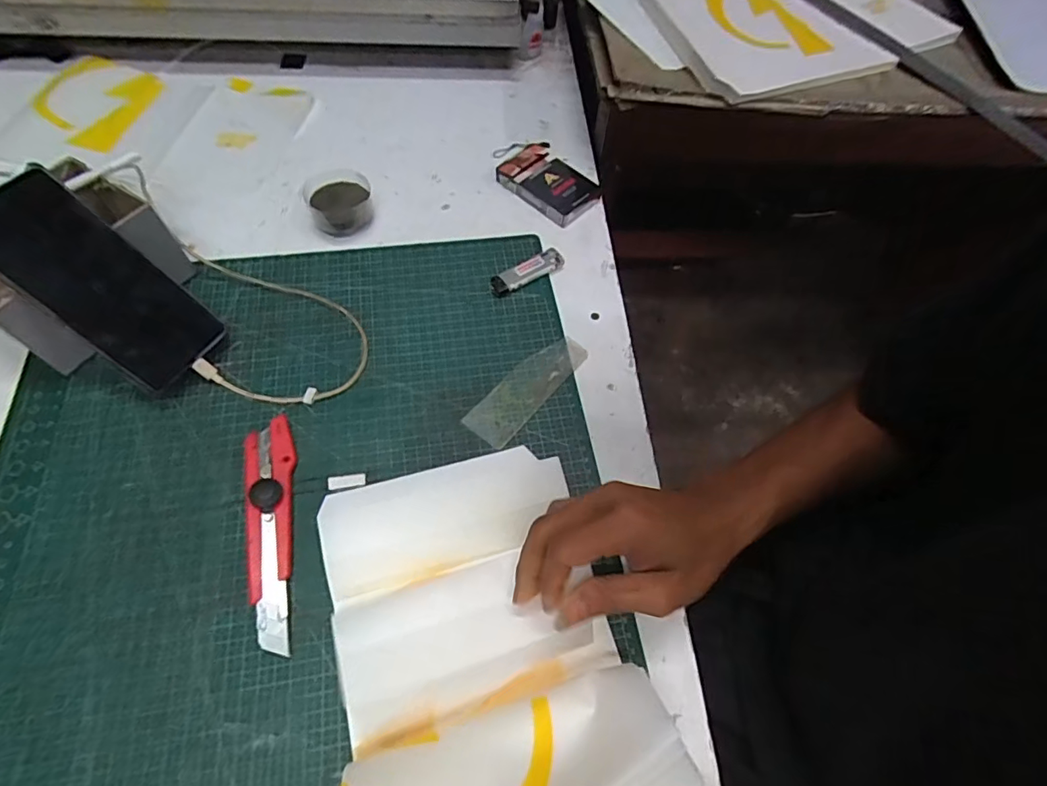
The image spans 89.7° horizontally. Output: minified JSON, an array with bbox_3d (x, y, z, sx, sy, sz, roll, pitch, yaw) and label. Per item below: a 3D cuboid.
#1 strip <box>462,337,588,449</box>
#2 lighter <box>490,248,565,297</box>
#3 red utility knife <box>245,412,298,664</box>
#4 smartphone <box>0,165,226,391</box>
[{"bbox_3d":[0.005,-0.006,0.446,0.041,0.006,0.122,37,66,17],"label":"strip"},{"bbox_3d":[0.002,-0.115,0.499,0.079,0.011,0.025,-27,66,-17],"label":"lighter"},{"bbox_3d":[-0.176,0.092,0.371,0.033,0.019,0.164,-13,62,-11],"label":"red utility knife"},{"bbox_3d":[-0.310,-0.079,0.386,0.073,0.015,0.159,-47,115,-10],"label":"smartphone"}]

